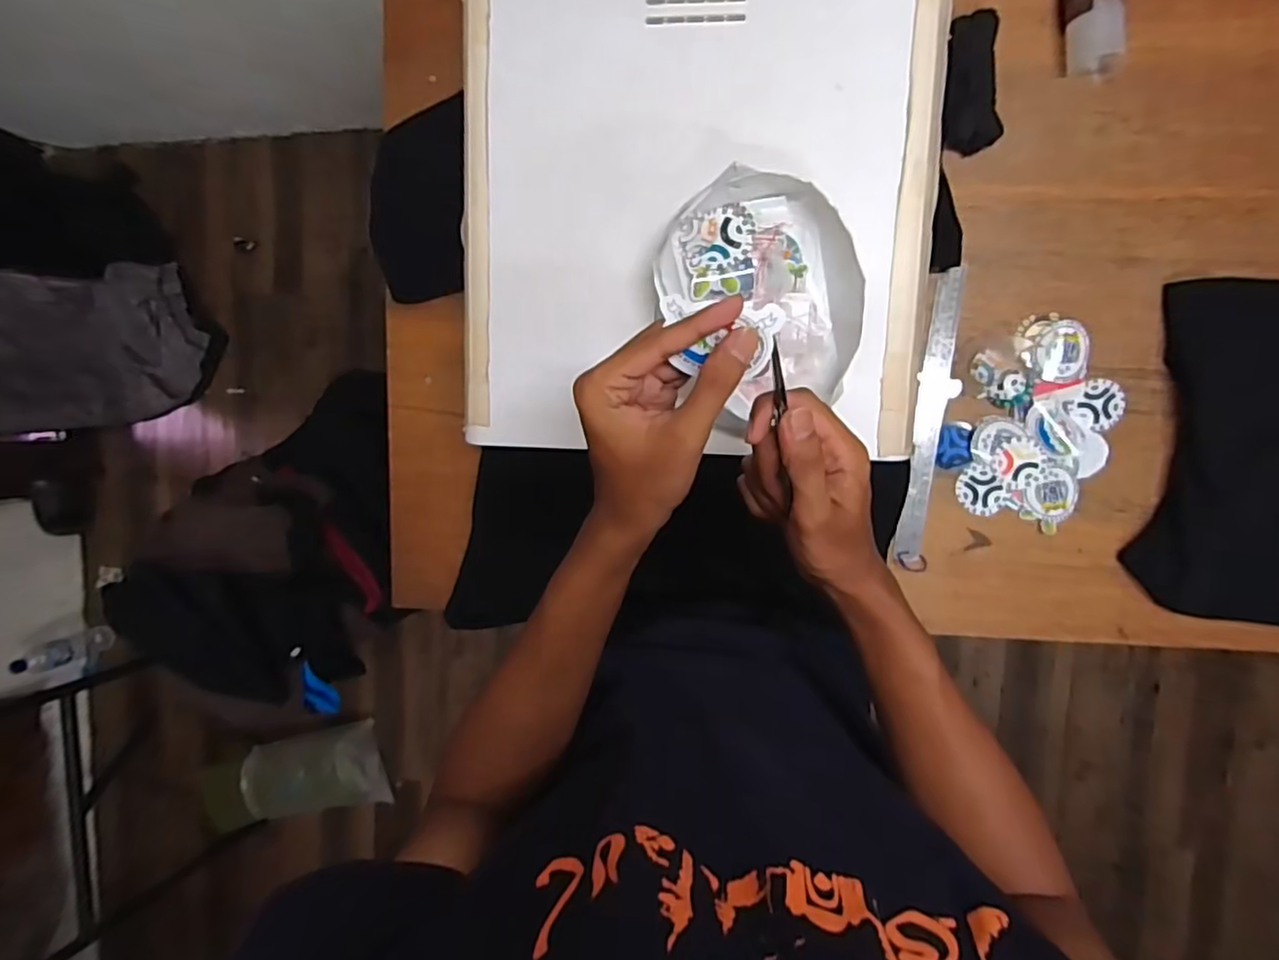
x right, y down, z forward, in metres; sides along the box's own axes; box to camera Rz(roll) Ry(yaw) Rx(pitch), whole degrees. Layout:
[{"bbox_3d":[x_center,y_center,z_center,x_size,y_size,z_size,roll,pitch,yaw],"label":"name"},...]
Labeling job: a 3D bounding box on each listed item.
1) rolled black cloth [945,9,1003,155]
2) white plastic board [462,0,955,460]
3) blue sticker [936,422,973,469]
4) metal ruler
[{"bbox_3d":[0.336,-0.402,0.635,0.054,0.030,0.123,-2,94,6],"label":"rolled black cloth"},{"bbox_3d":[0.047,-0.281,0.532,0.400,0.023,0.500,2,97,7],"label":"white plastic board"},{"bbox_3d":[0.345,-0.039,0.682,0.036,0.004,0.050,7,95,5],"label":"blue sticker"},{"bbox_3d":[0.317,-0.063,0.683,0.034,0.009,0.323,7,96,15],"label":"metal ruler"}]

